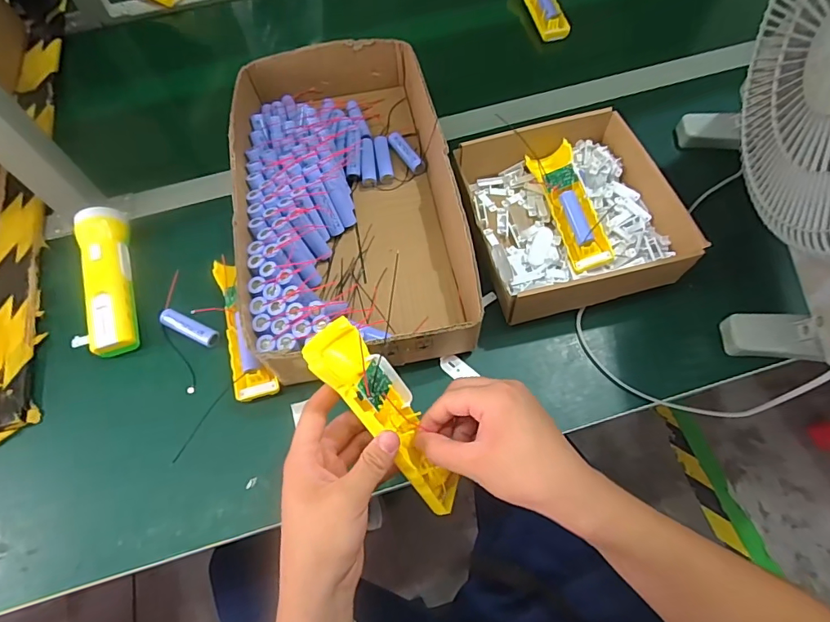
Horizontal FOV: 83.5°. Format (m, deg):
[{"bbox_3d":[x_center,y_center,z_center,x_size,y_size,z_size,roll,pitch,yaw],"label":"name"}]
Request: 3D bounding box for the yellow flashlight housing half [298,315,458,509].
[{"bbox_3d":[-0.019,0.081,0.344,0.042,0.033,0.163,-38,100,-15],"label":"yellow flashlight housing half"}]

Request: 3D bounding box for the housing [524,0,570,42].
[{"bbox_3d":[0.198,-0.483,0.727,0.050,0.026,0.148,-13,64,-4],"label":"housing"}]

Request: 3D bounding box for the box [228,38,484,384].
[{"bbox_3d":[-0.078,-0.138,0.538,0.229,0.078,0.419,-11,64,-2],"label":"box"}]

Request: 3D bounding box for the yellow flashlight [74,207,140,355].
[{"bbox_3d":[-0.341,-0.038,0.520,0.051,0.043,0.185,-18,64,-6],"label":"yellow flashlight"}]

